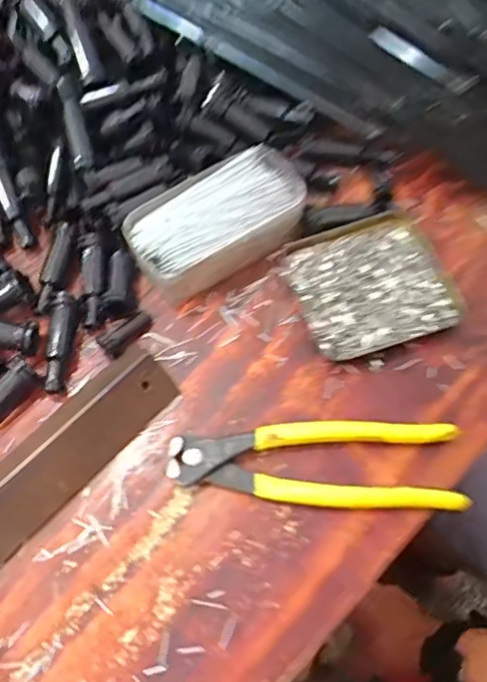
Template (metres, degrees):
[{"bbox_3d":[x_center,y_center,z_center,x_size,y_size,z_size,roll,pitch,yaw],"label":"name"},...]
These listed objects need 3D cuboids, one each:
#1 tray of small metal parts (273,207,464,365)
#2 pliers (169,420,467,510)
[{"bbox_3d":[0.085,-0.039,0.410,0.097,0.018,0.093,-18,63,-1],"label":"tray of small metal parts"},{"bbox_3d":[0.041,0.071,0.355,0.166,0.014,0.048,-1,64,8],"label":"pliers"}]

